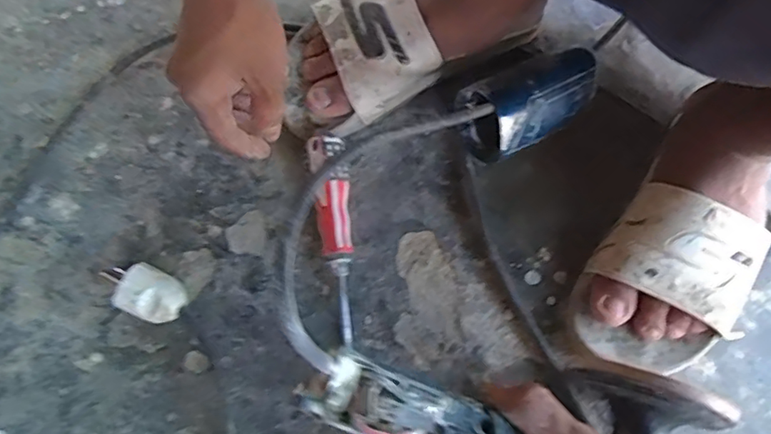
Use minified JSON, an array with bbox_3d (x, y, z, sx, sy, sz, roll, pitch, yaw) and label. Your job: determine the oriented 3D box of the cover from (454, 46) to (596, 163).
[{"bbox_3d":[0.111,-0.090,0.428,0.121,0.076,0.061,-30,75,-11],"label":"cover"}]

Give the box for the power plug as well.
[{"bbox_3d":[-0.176,0.056,0.395,0.056,0.034,0.036,25,73,7],"label":"power plug"}]

